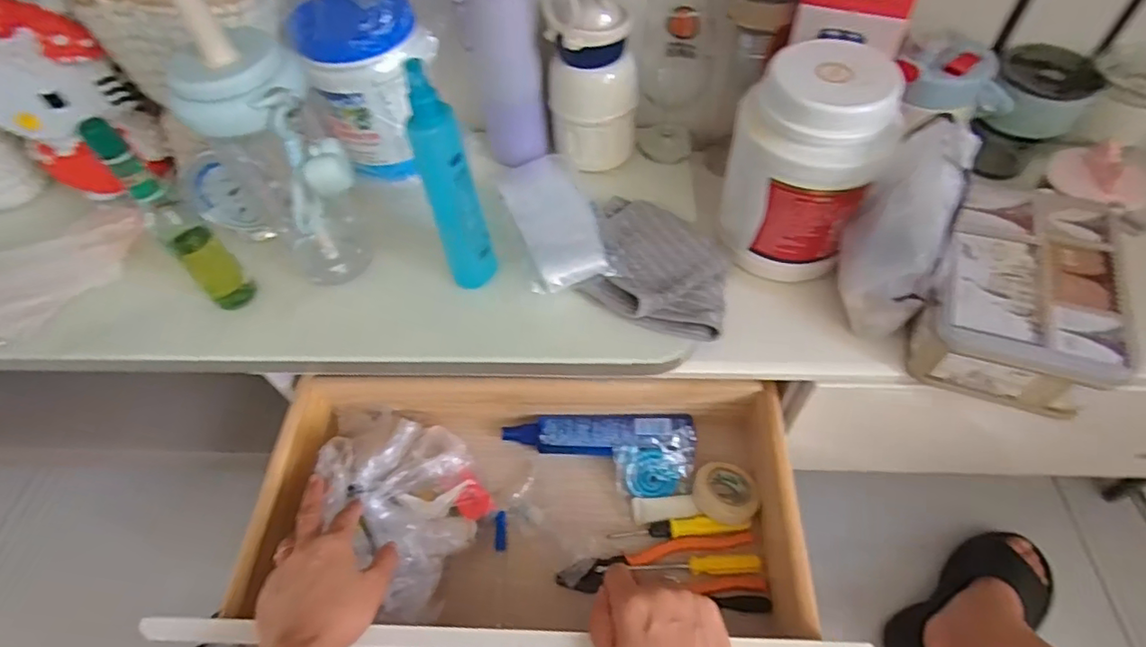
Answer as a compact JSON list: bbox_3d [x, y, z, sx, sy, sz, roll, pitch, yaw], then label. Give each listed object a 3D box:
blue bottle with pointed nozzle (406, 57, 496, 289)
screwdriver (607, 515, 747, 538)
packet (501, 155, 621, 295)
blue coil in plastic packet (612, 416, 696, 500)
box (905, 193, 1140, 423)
[{"bbox_3d":[-0.097,-0.105,0.454,0.029,0.204,0.031,8,55,9],"label":"blue bottle with pointed nozzle"},{"bbox_3d":[0.107,0.206,0.568,0.139,0.016,0.017,-3,54,1],"label":"screwdriver"},{"bbox_3d":[-0.019,-0.108,0.558,0.077,0.015,0.179,-14,55,-6],"label":"packet"},{"bbox_3d":[0.087,0.139,0.594,0.079,0.028,0.083,2,79,6],"label":"blue coil in plastic packet"},{"bbox_3d":[0.371,-0.031,0.481,0.130,0.076,0.183,15,57,14],"label":"box"}]

